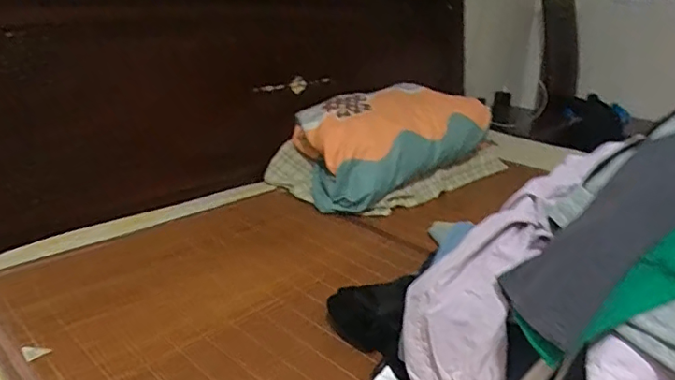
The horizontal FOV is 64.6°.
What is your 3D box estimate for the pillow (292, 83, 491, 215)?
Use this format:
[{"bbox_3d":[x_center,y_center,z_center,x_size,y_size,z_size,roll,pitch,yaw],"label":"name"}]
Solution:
[{"bbox_3d":[0.141,-0.143,1.477,0.560,0.227,0.272,-24,30,-37],"label":"pillow"}]

